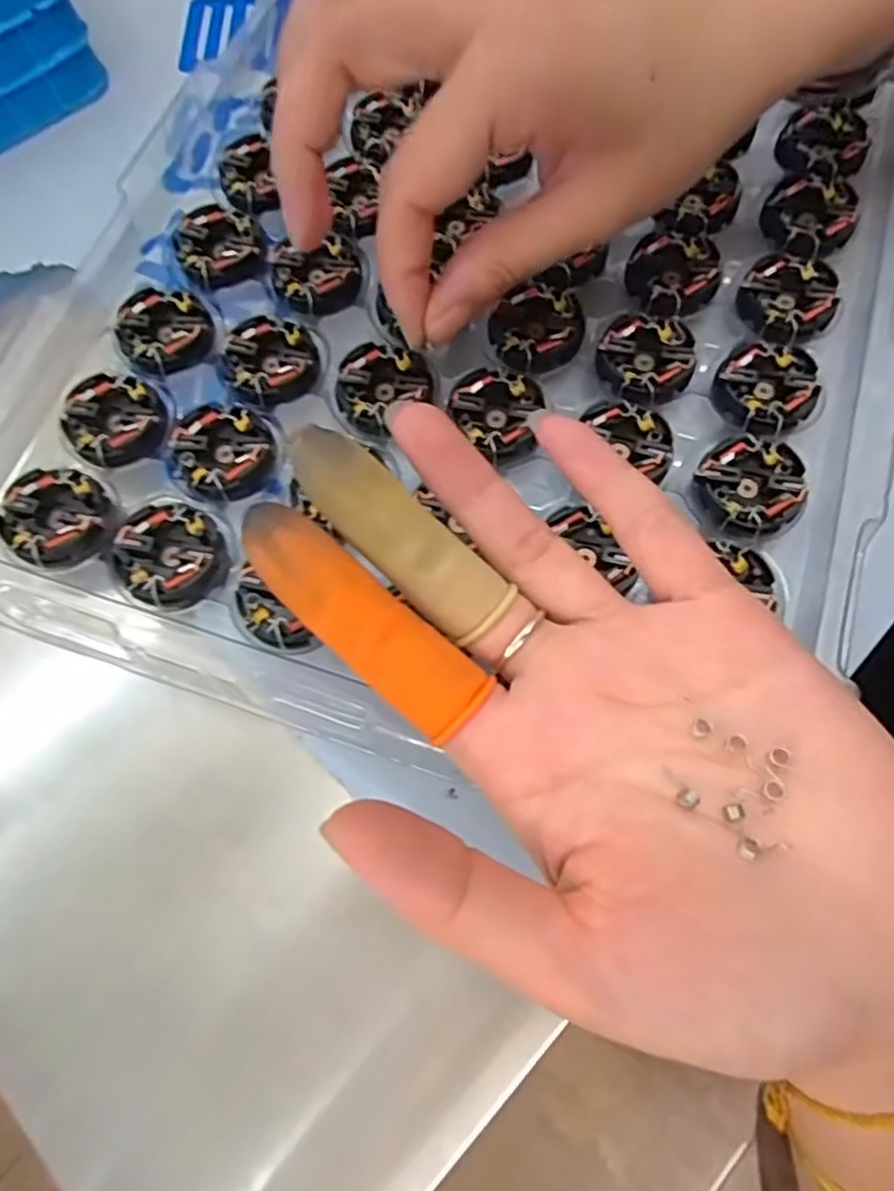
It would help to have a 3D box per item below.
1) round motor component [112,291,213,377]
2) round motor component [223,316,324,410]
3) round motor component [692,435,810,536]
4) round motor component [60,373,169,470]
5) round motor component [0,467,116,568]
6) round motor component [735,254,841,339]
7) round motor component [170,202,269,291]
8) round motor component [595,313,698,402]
[{"bbox_3d":[-0.097,-0.092,0.240,0.030,0.007,0.030,0,69,1],"label":"round motor component"},{"bbox_3d":[-0.060,-0.080,0.235,0.030,0.005,0.031,0,69,1],"label":"round motor component"},{"bbox_3d":[0.094,-0.035,0.213,0.032,0.005,0.030,0,69,1],"label":"round motor component"},{"bbox_3d":[-0.108,-0.057,0.228,0.034,0.007,0.030,39,74,14],"label":"round motor component"},{"bbox_3d":[-0.121,-0.024,0.216,0.031,0.008,0.031,0,69,1],"label":"round motor component"},{"bbox_3d":[0.118,-0.103,0.238,0.030,0.007,0.029,0,69,1],"label":"round motor component"},{"bbox_3d":[-0.082,-0.127,0.253,0.030,0.007,0.033,0,69,1],"label":"round motor component"},{"bbox_3d":[0.066,-0.080,0.231,0.029,0.005,0.030,0,69,1],"label":"round motor component"}]

